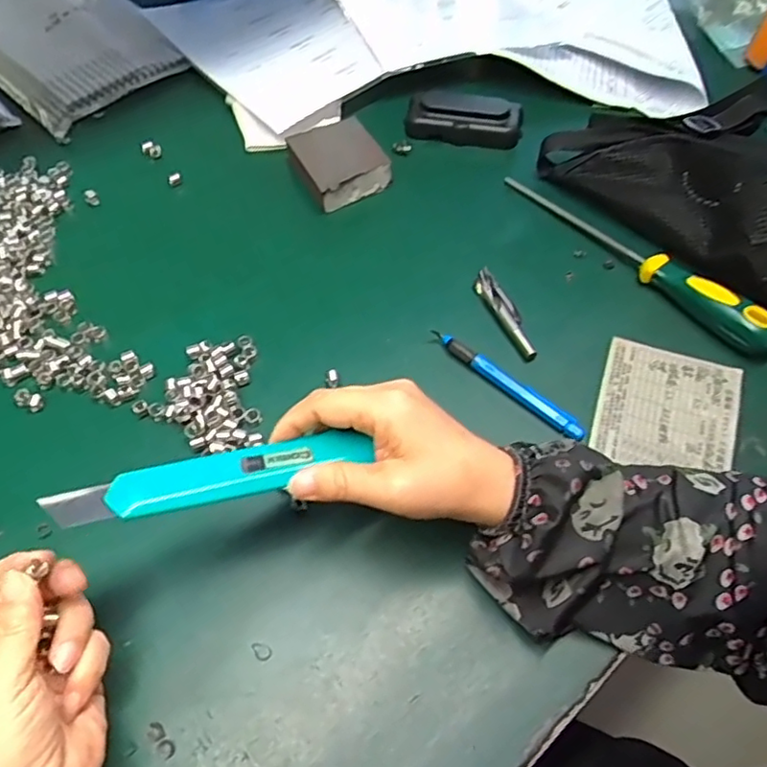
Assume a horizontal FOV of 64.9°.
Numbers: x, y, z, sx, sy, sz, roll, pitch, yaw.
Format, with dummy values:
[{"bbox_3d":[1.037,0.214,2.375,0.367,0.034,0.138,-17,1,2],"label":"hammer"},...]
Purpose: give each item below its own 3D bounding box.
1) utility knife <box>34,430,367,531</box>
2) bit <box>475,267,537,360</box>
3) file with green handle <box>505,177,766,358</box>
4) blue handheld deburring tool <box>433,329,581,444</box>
[{"bbox_3d":[-0.081,0.044,0.293,0.147,0.011,0.025,-11,59,-15],"label":"utility knife"},{"bbox_3d":[0.090,-0.053,0.443,0.016,0.009,0.084,-22,61,-12],"label":"bit"},{"bbox_3d":[0.185,-0.101,0.453,0.024,0.026,0.235,-39,66,-20],"label":"file with green handle"},{"bbox_3d":[0.084,-0.002,0.409,0.120,0.012,0.008,39,67,21],"label":"blue handheld deburring tool"}]

